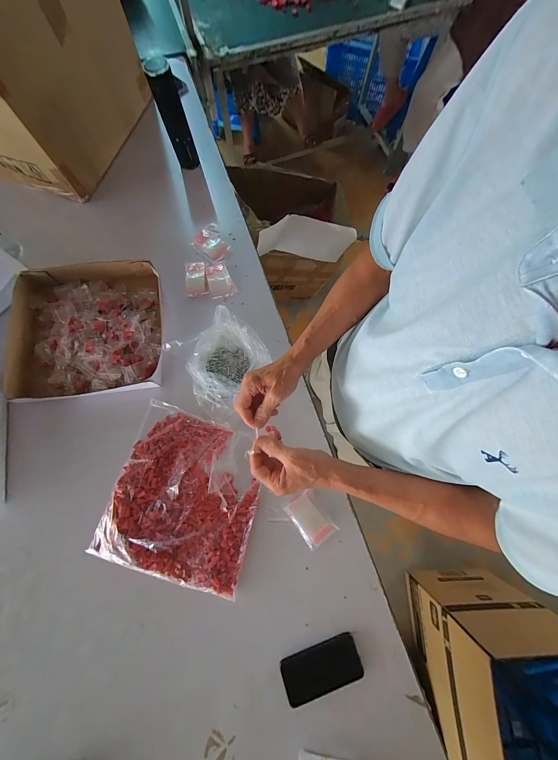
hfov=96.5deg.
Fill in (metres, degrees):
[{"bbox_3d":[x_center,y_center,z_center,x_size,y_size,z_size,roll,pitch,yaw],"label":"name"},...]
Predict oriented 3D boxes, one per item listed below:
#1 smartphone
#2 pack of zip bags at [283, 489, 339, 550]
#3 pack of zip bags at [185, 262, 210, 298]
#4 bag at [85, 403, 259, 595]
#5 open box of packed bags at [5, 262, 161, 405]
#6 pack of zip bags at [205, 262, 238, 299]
[{"bbox_3d":[0.086,0.585,0.506,0.156,0.011,0.080,-18,77,-5],"label":"smartphone"},{"bbox_3d":[0.070,0.318,0.569,0.069,0.021,0.110,-35,79,-9],"label":"pack of zip bags"},{"bbox_3d":[-0.237,-0.288,0.711,0.056,0.025,0.104,-9,76,-3],"label":"pack of zip bags"},{"bbox_3d":[-0.216,0.253,0.560,0.321,0.039,0.339,14,76,3],"label":"bag"},{"bbox_3d":[-0.517,-0.129,0.665,0.402,0.084,0.352,-5,76,-2],"label":"open box of packed bags"},{"bbox_3d":[-0.167,-0.287,0.714,0.071,0.022,0.105,-14,77,-4],"label":"pack of zip bags"}]

